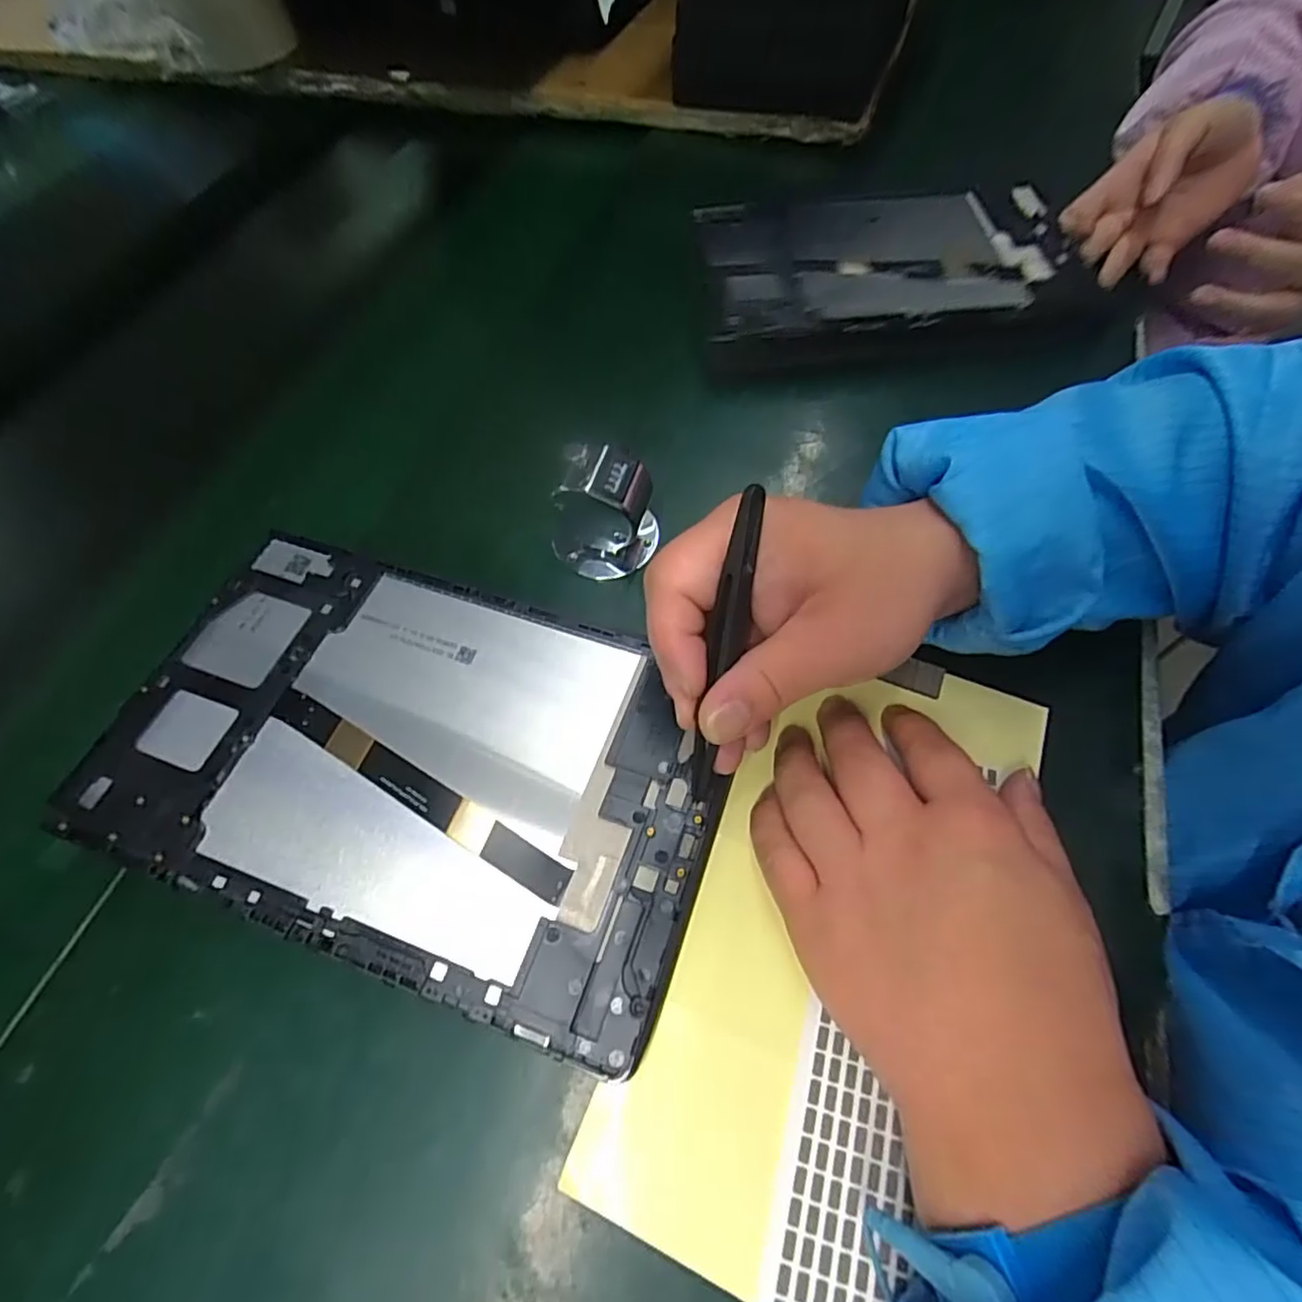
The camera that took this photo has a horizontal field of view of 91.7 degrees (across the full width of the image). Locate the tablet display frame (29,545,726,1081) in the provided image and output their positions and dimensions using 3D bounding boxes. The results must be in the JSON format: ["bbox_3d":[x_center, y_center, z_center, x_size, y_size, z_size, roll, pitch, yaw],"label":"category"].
[{"bbox_3d":[-0.092,0.039,0.250,0.238,0.007,0.148,17,63,10],"label":"tablet display frame"}]

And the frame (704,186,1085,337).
[{"bbox_3d":[0.154,-0.252,0.413,0.232,0.021,0.143,-4,62,-2],"label":"frame"}]

